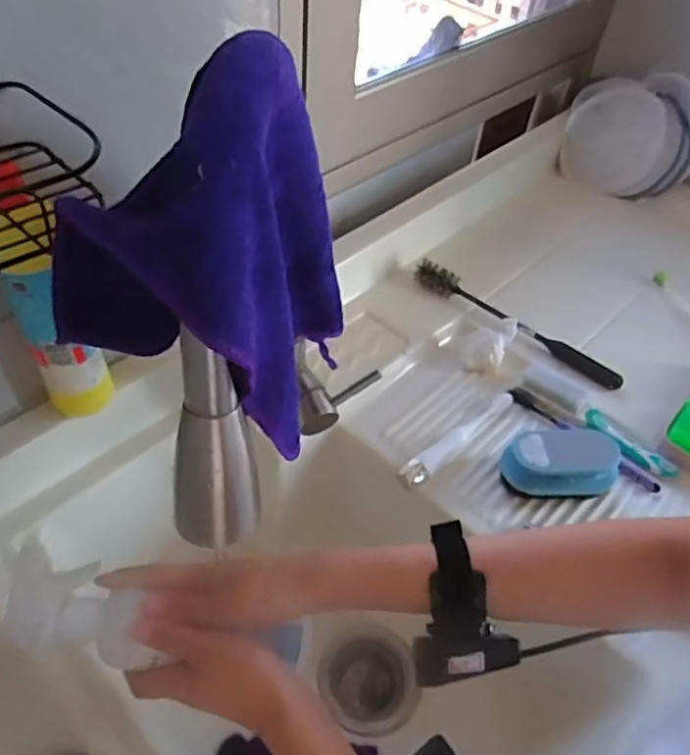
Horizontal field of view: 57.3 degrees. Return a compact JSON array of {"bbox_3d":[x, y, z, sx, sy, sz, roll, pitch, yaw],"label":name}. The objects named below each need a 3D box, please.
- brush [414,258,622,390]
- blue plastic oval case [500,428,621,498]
[{"bbox_3d":[0.207,-0.070,0.775,0.281,0.024,0.030,32,54,21],"label":"brush"},{"bbox_3d":[0.215,0.087,0.632,0.115,0.038,0.059,-2,49,-7],"label":"blue plastic oval case"}]

